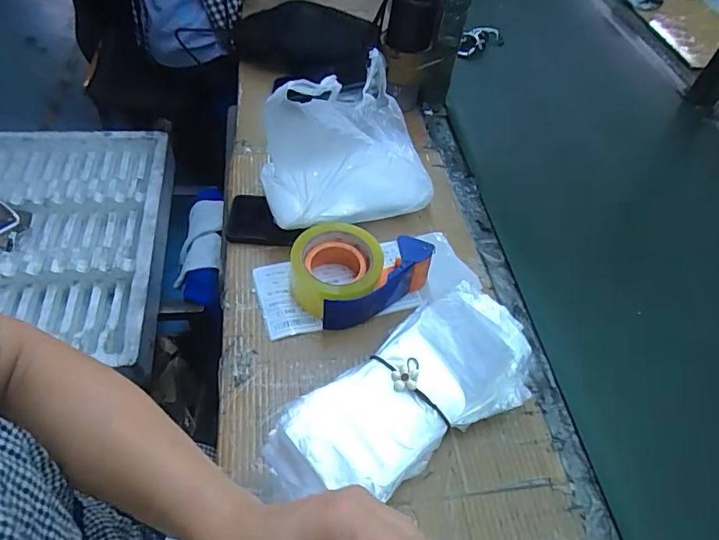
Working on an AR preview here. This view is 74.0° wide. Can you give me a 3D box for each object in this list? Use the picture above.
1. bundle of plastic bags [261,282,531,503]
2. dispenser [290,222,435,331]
[{"bbox_3d":[0.043,0.119,0.466,0.270,0.069,0.133,-26,58,-24],"label":"bundle of plastic bags"},{"bbox_3d":[-0.005,-0.005,0.561,0.149,0.058,0.117,-28,59,-25],"label":"dispenser"}]

